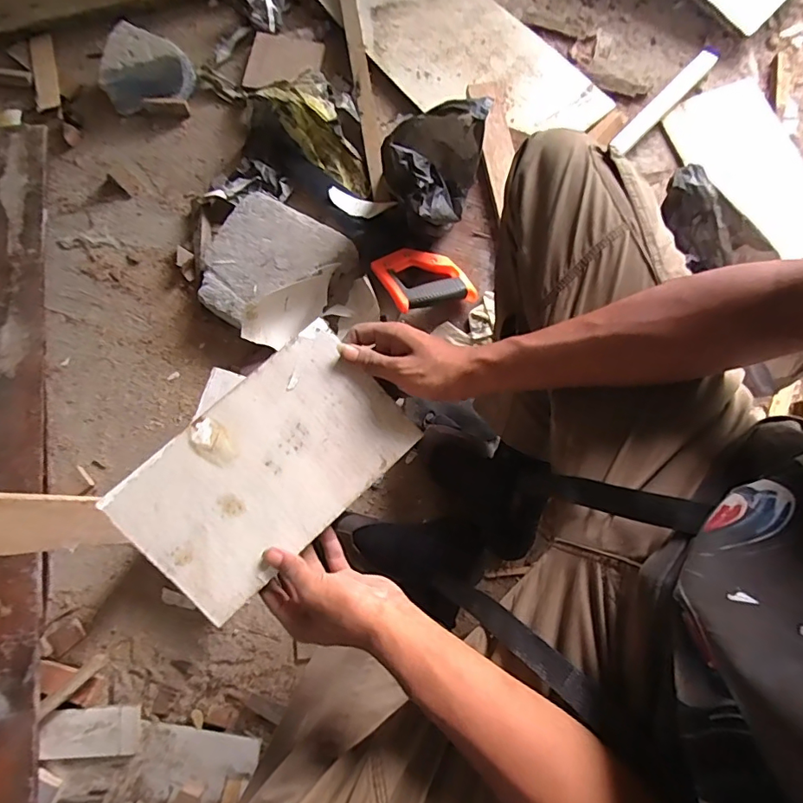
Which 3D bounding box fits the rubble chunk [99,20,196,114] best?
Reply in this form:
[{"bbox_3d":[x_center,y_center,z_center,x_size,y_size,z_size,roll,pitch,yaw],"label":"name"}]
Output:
[{"bbox_3d":[-0.437,-0.576,0.851,0.148,0.065,0.114,-10,78,-1],"label":"rubble chunk"}]

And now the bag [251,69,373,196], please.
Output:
[{"bbox_3d":[-0.126,-0.448,0.837,0.108,0.055,0.234,-37,99,-7],"label":"bag"}]

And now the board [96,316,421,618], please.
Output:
[{"bbox_3d":[-0.118,0.059,0.444,0.243,0.005,0.147,-42,94,-11],"label":"board"}]

